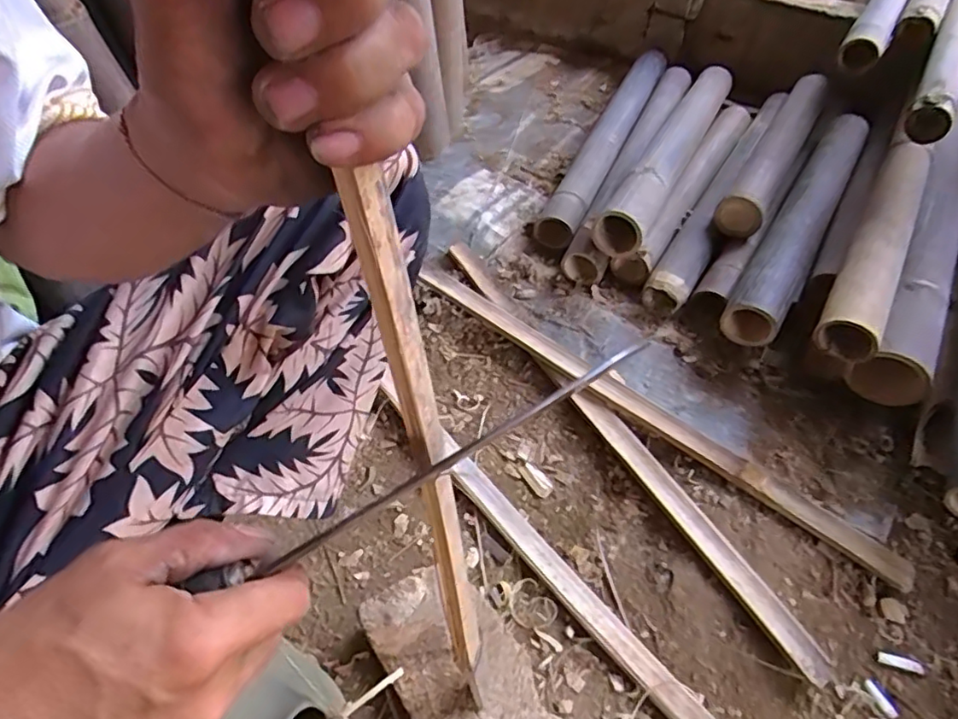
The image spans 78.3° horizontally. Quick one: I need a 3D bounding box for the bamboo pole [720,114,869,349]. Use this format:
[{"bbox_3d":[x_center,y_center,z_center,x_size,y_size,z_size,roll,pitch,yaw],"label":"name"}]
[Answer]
[{"bbox_3d":[0.450,-0.196,0.818,0.066,0.079,0.474,28,54,20],"label":"bamboo pole"}]

